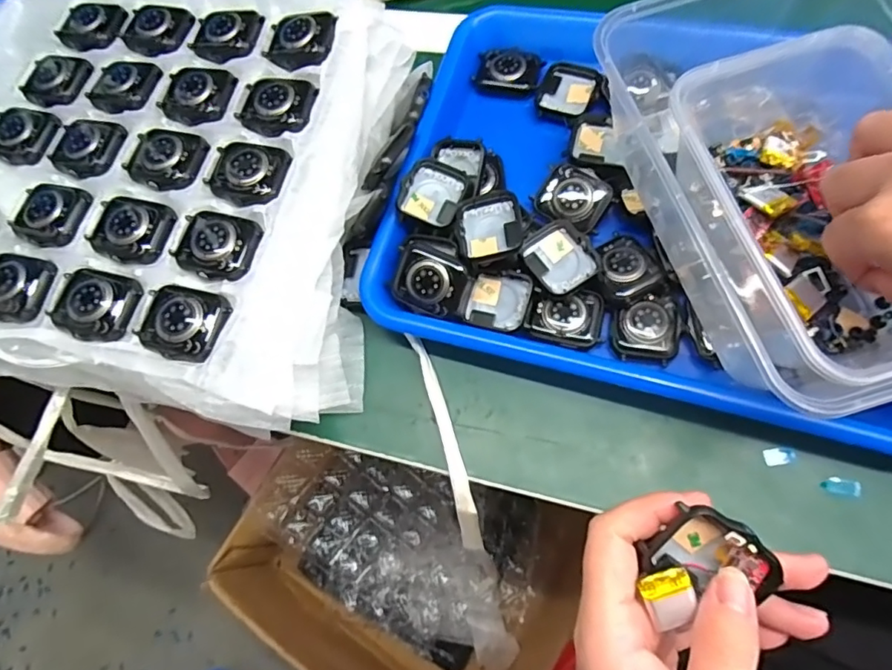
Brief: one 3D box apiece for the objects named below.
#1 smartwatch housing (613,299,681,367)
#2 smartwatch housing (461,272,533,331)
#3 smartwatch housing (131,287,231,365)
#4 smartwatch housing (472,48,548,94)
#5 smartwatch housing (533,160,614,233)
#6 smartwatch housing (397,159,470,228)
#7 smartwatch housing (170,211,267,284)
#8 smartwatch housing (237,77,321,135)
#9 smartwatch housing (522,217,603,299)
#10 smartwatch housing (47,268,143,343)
[{"bbox_3d":[0.114,-0.003,0.299,0.035,0.008,0.035,4,71,11],"label":"smartwatch housing"},{"bbox_3d":[0.030,-0.020,0.316,0.040,0.014,0.035,7,81,16],"label":"smartwatch housing"},{"bbox_3d":[-0.140,-0.007,0.276,0.048,0.007,0.038,11,72,13],"label":"smartwatch housing"},{"bbox_3d":[0.045,-0.190,0.376,0.045,0.012,0.033,13,73,14],"label":"smartwatch housing"},{"bbox_3d":[0.079,-0.086,0.327,0.042,0.013,0.035,34,79,19],"label":"smartwatch housing"},{"bbox_3d":[-0.008,-0.088,0.329,0.039,0.009,0.046,12,73,13],"label":"smartwatch housing"},{"bbox_3d":[-0.126,-0.049,0.290,0.048,0.005,0.037,13,73,14],"label":"smartwatch housing"},{"bbox_3d":[-0.102,-0.137,0.317,0.045,0.007,0.038,9,72,12],"label":"smartwatch housing"},{"bbox_3d":[0.067,-0.046,0.312,0.036,0.010,0.043,-29,68,-2],"label":"smartwatch housing"},{"bbox_3d":[-0.190,-0.016,0.287,0.046,0.009,0.037,10,72,13],"label":"smartwatch housing"}]

